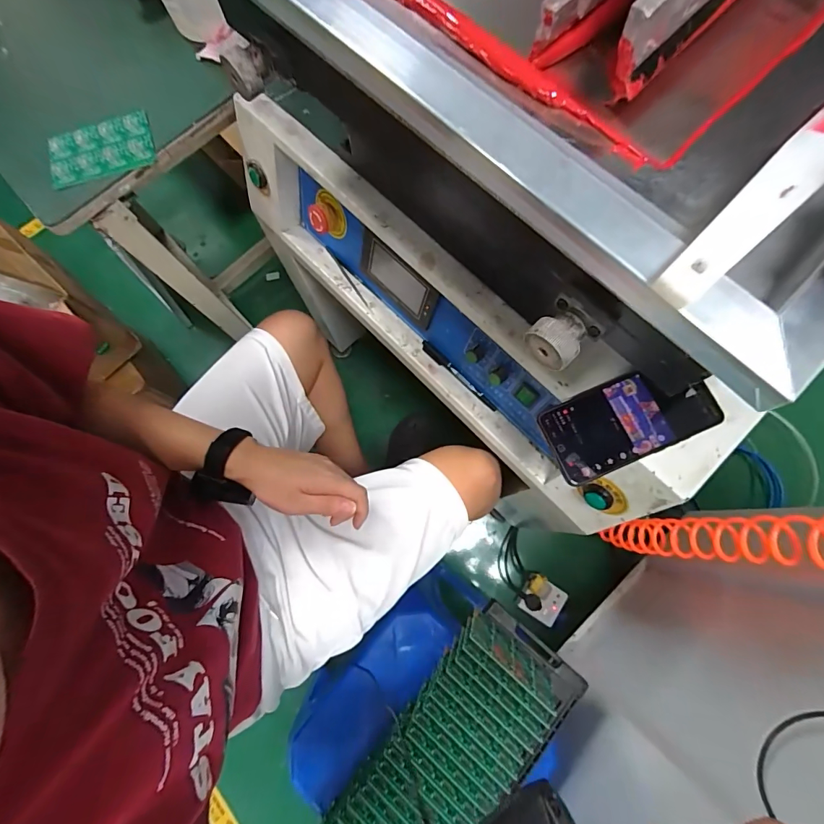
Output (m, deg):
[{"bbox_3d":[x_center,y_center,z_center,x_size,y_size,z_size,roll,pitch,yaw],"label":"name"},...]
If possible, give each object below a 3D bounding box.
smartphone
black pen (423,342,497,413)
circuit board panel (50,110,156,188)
[{"bbox_3d":[0.207,0.007,0.399,0.156,0.008,0.078,-23,77,0],"label":"smartphone"},{"bbox_3d":[0.064,-0.050,0.574,0.011,0.009,0.136,-43,79,-9],"label":"black pen"},{"bbox_3d":[-0.390,-0.327,0.518,0.126,0.007,0.082,-18,79,-2],"label":"circuit board panel"}]

